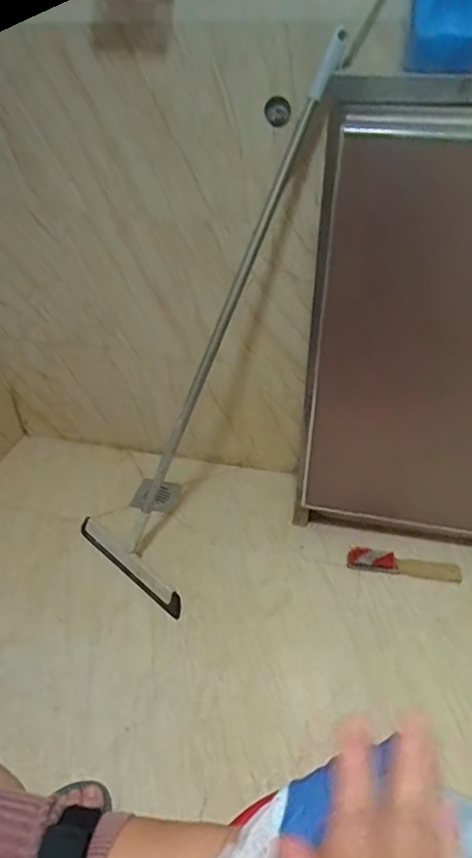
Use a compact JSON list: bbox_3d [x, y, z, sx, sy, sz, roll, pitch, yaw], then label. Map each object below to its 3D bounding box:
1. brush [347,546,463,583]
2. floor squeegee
[{"bbox_3d":[0.327,0.265,1.062,0.211,0.025,0.047,7,37,13],"label":"brush"},{"bbox_3d":[-0.026,-0.141,0.938,0.070,0.995,0.280,8,23,-43],"label":"floor squeegee"}]

